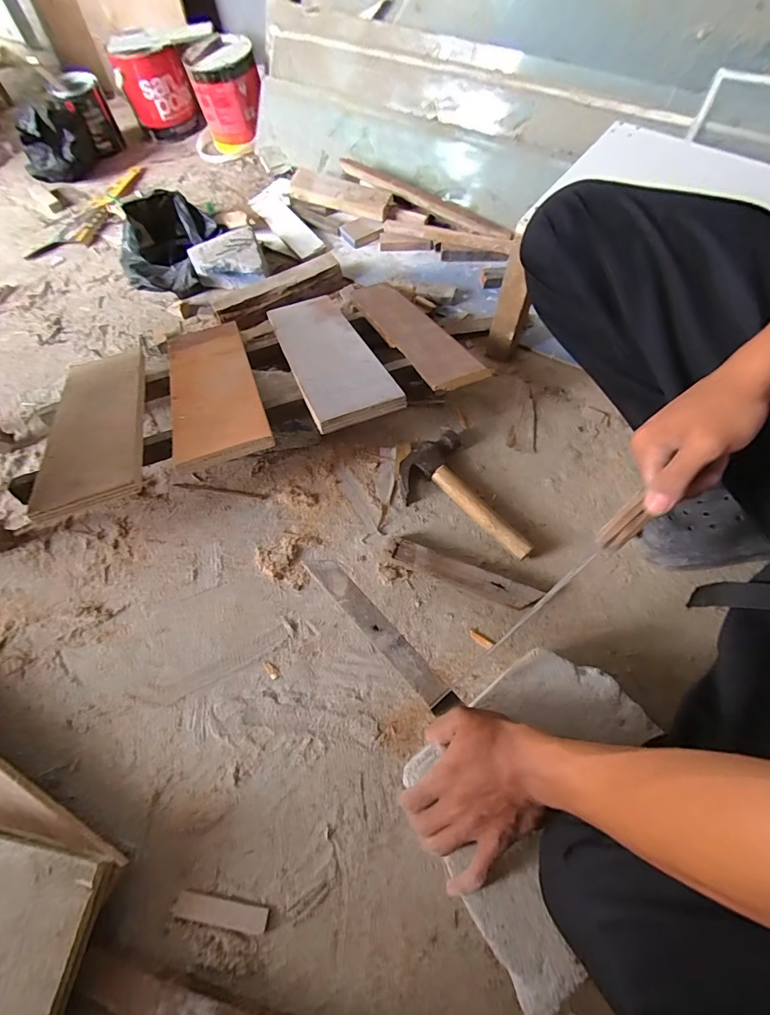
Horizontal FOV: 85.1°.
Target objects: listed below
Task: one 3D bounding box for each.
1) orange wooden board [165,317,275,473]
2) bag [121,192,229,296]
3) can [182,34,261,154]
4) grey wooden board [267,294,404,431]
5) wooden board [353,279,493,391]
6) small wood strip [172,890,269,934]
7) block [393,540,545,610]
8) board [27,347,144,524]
[{"bbox_3d":[-0.239,-0.175,0.585,0.110,0.022,0.338,-20,50,-8],"label":"orange wooden board"},{"bbox_3d":[-0.412,-0.502,0.801,0.153,0.101,0.182,15,67,8],"label":"bag"},{"bbox_3d":[-0.362,-0.947,0.976,0.156,0.163,0.122,-9,66,-3],"label":"can"},{"bbox_3d":[-0.087,-0.232,0.612,0.115,0.022,0.352,-20,50,-7],"label":"grey wooden board"},{"bbox_3d":[0.030,-0.278,0.639,0.081,0.019,0.351,-22,50,-8],"label":"wooden board"},{"bbox_3d":[-0.162,0.398,0.415,0.093,0.004,0.022,7,66,4],"label":"small wood strip"},{"bbox_3d":[0.102,0.089,0.544,0.186,0.025,0.033,20,68,10],"label":"block"},{"bbox_3d":[-0.380,-0.119,0.554,0.114,0.016,0.336,-21,50,-8],"label":"board"}]

